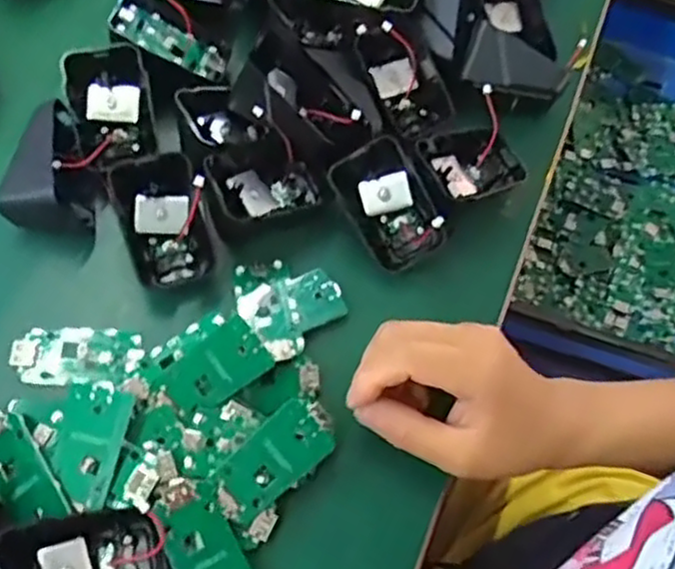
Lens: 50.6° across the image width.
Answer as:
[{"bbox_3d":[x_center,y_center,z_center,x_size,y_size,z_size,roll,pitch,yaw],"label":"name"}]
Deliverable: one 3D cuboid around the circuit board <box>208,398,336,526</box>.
[{"bbox_3d":[-0.029,0.083,0.343,0.062,0.007,0.030,-40,74,-19],"label":"circuit board"}]

